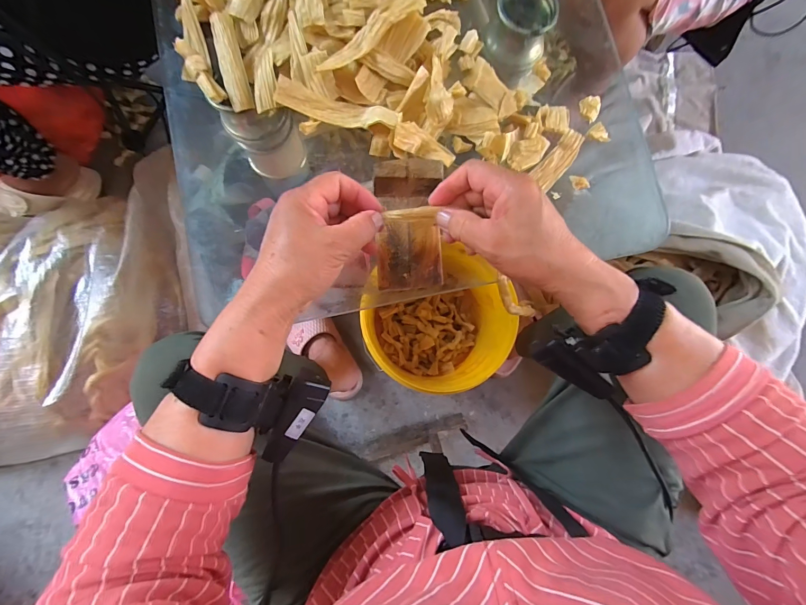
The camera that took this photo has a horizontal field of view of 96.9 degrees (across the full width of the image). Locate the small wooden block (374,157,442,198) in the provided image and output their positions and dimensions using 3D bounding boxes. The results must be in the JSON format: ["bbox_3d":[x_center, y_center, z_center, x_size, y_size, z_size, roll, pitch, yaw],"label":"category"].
[{"bbox_3d":[0.004,-0.114,0.327,0.059,0.037,0.020,2,82,-3],"label":"small wooden block"}]

